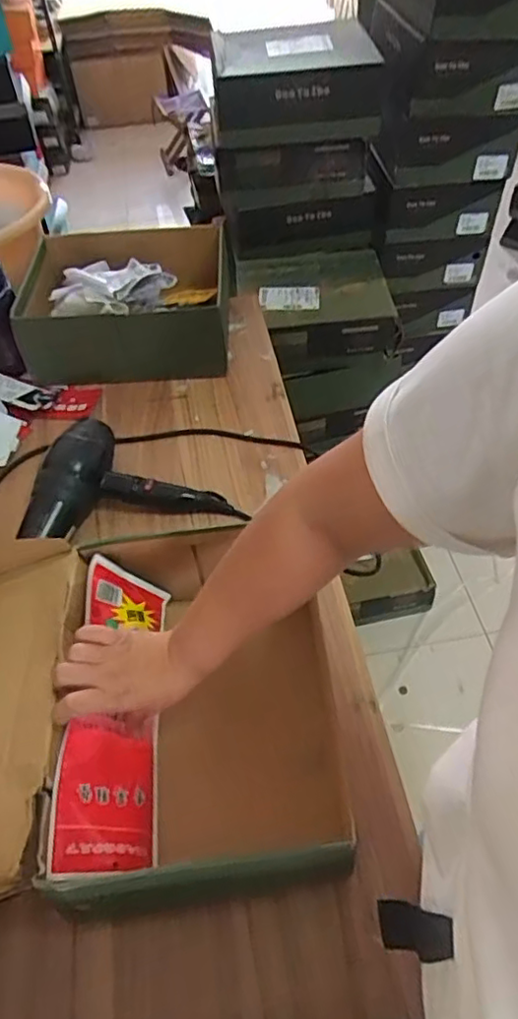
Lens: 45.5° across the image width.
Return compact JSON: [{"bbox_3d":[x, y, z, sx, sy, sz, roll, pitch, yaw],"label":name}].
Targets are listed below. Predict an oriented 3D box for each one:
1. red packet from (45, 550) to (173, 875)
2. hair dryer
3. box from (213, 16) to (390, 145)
[{"bbox_3d":[-0.136,0.190,0.612,0.027,0.119,0.298,-31,45,33],"label":"red packet"},{"bbox_3d":[-0.182,-0.049,0.827,0.264,0.090,0.162,-15,52,-8],"label":"hair dryer"},{"bbox_3d":[0.073,-0.887,1.286,0.341,0.156,0.254,-6,52,-1],"label":"box"}]

